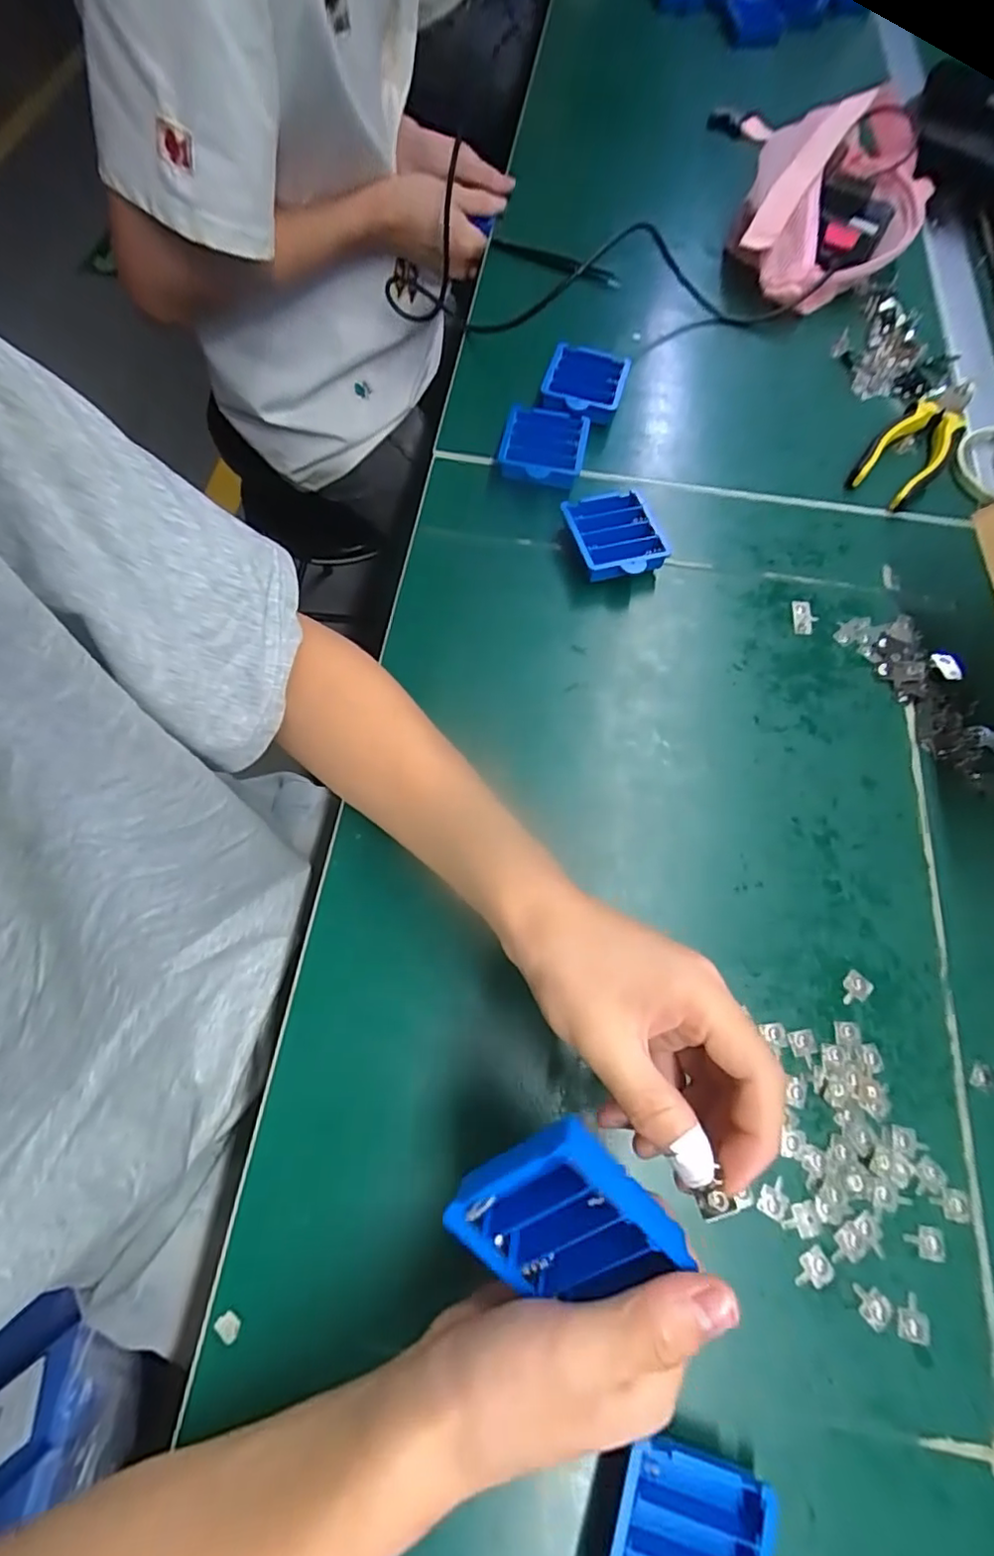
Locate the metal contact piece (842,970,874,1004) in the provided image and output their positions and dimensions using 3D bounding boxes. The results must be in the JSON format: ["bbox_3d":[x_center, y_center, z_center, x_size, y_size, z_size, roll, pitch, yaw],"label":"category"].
[{"bbox_3d":[0.207,0.122,0.340,0.015,0.004,0.020,40,72,13],"label":"metal contact piece"}]

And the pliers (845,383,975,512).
[{"bbox_3d":[0.353,-0.281,0.495,0.055,0.020,0.153,37,72,12],"label":"pliers"}]

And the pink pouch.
[{"bbox_3d":[0.329,-0.564,0.580,0.155,0.080,0.291,27,70,9],"label":"pink pouch"}]

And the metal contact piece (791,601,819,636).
[{"bbox_3d":[0.226,-0.117,0.434,0.018,0.004,0.028,4,68,0],"label":"metal contact piece"}]

